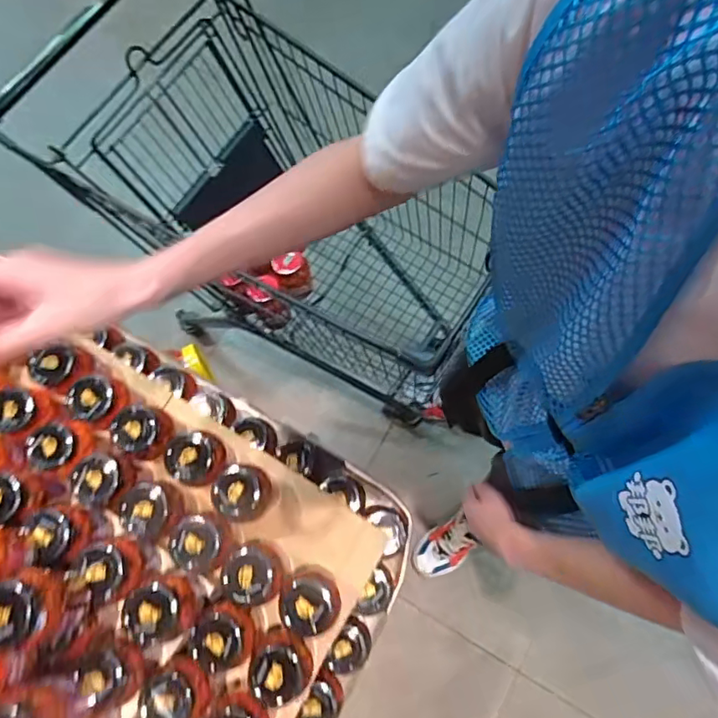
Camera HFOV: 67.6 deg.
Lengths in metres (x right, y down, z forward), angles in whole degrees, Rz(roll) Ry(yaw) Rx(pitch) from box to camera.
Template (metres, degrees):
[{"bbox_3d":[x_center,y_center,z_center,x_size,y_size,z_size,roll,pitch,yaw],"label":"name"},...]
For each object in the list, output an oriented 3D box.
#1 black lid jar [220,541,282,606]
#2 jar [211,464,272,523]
[{"bbox_3d":[-0.126,0.252,0.638,0.072,0.091,0.067,11,75,4],"label":"black lid jar"},{"bbox_3d":[-0.144,0.163,0.654,0.066,0.087,0.067,0,75,1],"label":"jar"}]

